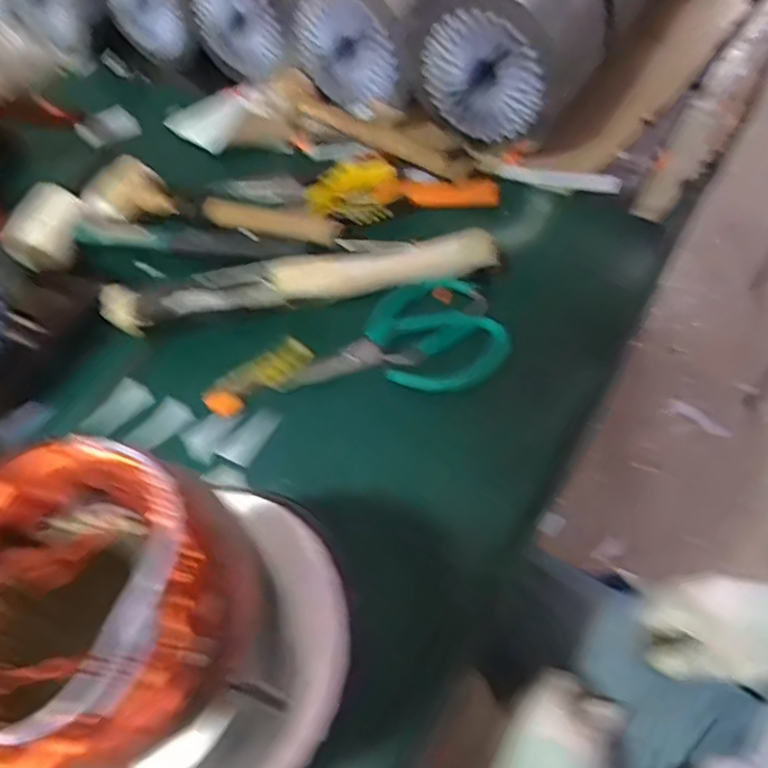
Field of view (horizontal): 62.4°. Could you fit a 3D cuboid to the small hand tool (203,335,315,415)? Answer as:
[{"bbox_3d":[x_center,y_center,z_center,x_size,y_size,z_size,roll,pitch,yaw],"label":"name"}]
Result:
[{"bbox_3d":[-0.101,-0.006,0.513,0.090,0.013,0.027,-32,59,-14],"label":"small hand tool"}]

